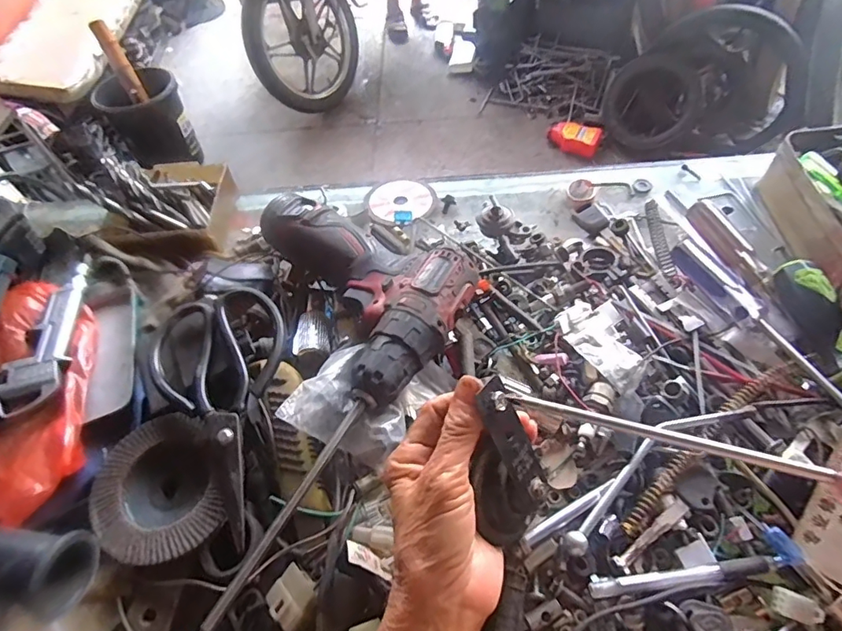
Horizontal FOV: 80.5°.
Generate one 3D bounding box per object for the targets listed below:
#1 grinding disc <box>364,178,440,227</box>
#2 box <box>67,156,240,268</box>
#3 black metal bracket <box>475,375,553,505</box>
[{"bbox_3d":[-0.021,-0.122,0.527,0.074,0.005,0.074,-1,53,1],"label":"grinding disc"},{"bbox_3d":[-0.262,-0.106,0.498,0.133,0.050,0.128,-3,56,2],"label":"box"},{"bbox_3d":[0.054,0.074,0.282,0.007,0.079,0.025,-9,23,49],"label":"black metal bracket"}]

